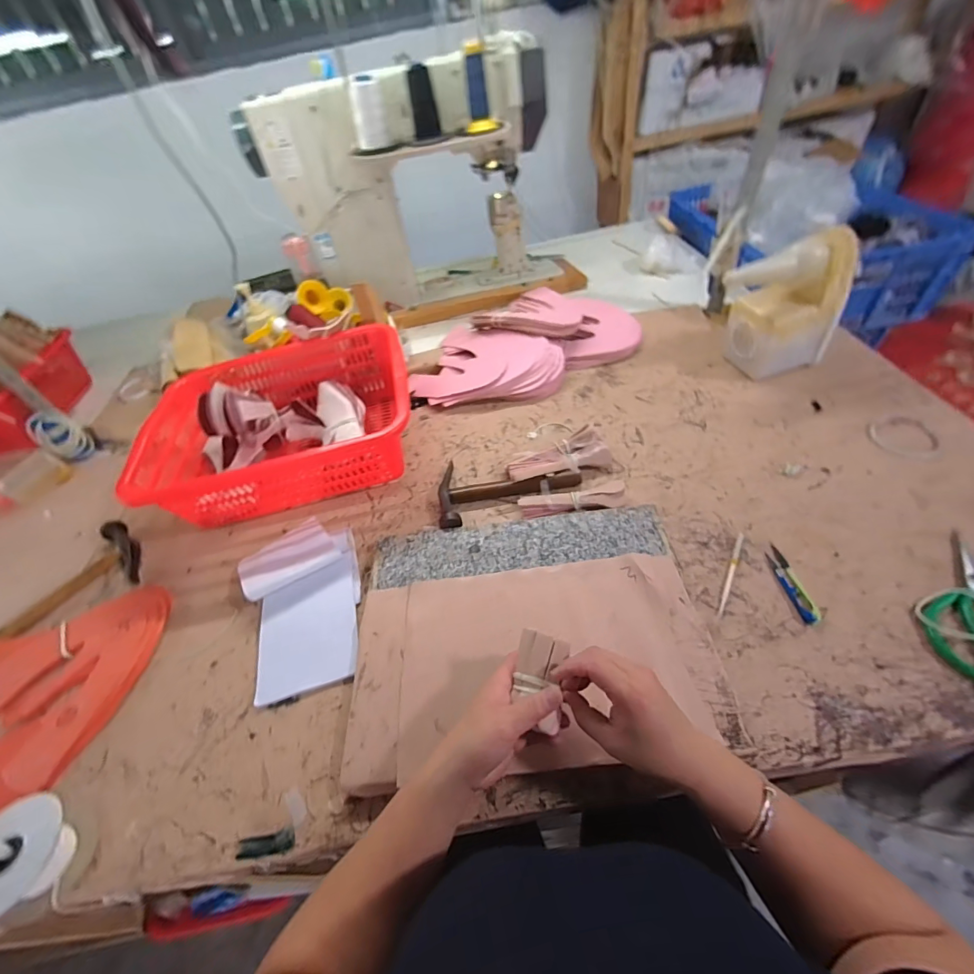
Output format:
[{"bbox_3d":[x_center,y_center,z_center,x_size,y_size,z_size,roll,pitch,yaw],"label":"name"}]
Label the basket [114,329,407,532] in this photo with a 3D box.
[{"bbox_3d":[-0.339,-0.113,0.735,0.424,0.129,0.305,-15,48,-3],"label":"basket"}]

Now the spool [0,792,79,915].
[{"bbox_3d":[-0.443,0.353,0.404,0.079,0.062,0.092,-12,48,-1],"label":"spool"}]

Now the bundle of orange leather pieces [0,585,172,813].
[{"bbox_3d":[-0.549,0.260,0.527,0.259,0.025,0.238,-5,49,6],"label":"bundle of orange leather pieces"}]

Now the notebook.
[{"bbox_3d":[-0.251,0.146,0.577,0.147,0.034,0.249,-20,49,-7],"label":"notebook"}]

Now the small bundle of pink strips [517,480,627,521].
[{"bbox_3d":[0.126,0.022,0.620,0.152,0.026,0.035,-10,48,2],"label":"small bundle of pink strips"}]

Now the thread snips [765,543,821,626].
[{"bbox_3d":[0.367,0.114,0.509,0.022,0.009,0.103,-8,48,4],"label":"thread snips"}]

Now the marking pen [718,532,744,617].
[{"bbox_3d":[0.306,0.106,0.529,0.008,0.004,0.128,20,56,25],"label":"marking pen"}]

